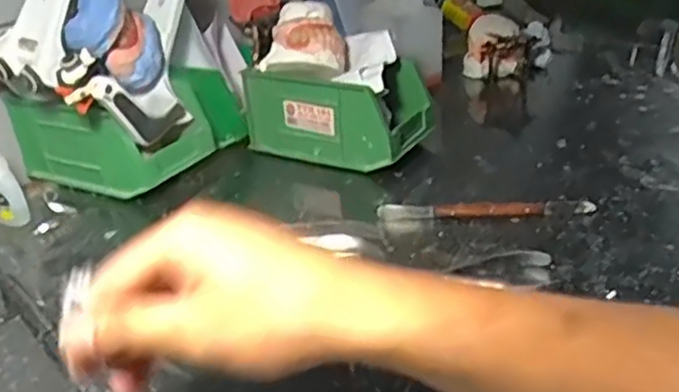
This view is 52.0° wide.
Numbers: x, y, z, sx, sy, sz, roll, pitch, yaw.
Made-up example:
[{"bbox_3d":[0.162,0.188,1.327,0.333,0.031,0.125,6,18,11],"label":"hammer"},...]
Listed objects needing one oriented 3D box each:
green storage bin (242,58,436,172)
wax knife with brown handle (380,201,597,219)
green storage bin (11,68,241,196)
[{"bbox_3d":[0.001,-0.090,0.708,0.172,0.081,0.100,12,31,27],"label":"green storage bin"},{"bbox_3d":[0.120,0.012,0.576,0.173,0.010,0.023,0,27,8],"label":"wax knife with brown handle"},{"bbox_3d":[-0.206,-0.071,0.697,0.170,0.082,0.147,12,31,28],"label":"green storage bin"}]

